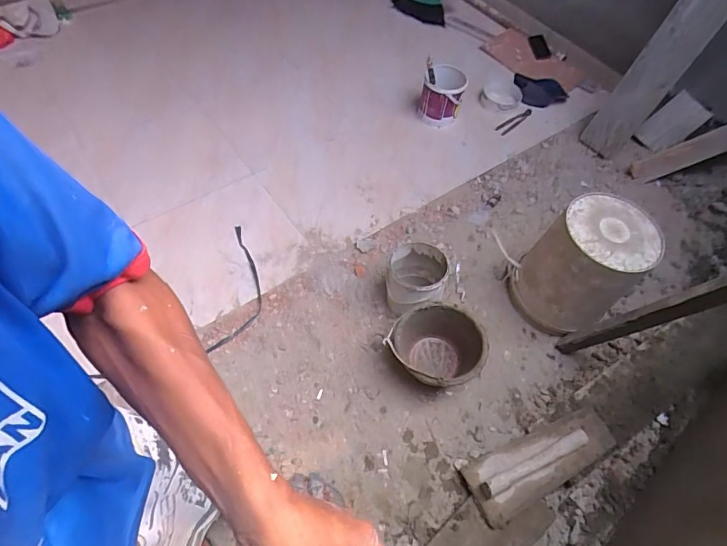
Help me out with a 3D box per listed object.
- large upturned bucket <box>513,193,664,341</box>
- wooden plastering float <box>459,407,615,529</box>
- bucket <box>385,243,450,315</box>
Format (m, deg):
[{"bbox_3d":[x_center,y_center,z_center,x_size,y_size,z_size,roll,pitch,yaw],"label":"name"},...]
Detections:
[{"bbox_3d":[0.642,-0.022,1.348,0.282,0.374,0.305,1,57,-2],"label":"large upturned bucket"},{"bbox_3d":[0.466,0.492,1.191,0.412,0.070,0.155,-23,61,-17],"label":"wooden plastering float"},{"bbox_3d":[0.162,0.038,1.426,0.180,0.178,0.210,11,57,4],"label":"bucket"}]

